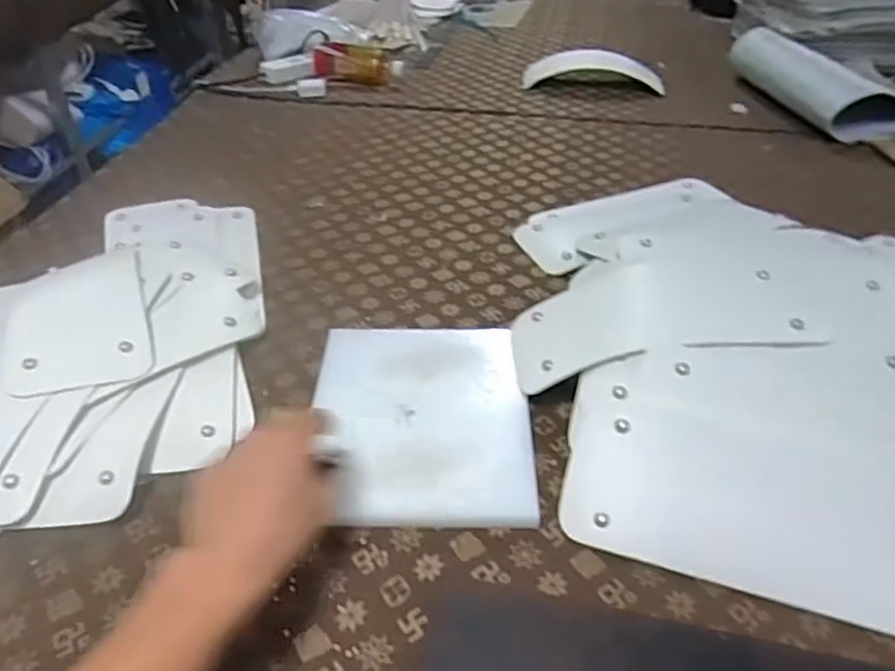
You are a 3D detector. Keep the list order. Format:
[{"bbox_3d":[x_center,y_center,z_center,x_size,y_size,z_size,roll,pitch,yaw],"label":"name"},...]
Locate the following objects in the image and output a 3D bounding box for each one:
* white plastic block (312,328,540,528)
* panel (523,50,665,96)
[{"bbox_3d":[-0.023,0.071,0.626,0.192,0.022,0.226,-2,40,2],"label":"white plastic block"},{"bbox_3d":[0.292,-0.534,1.376,0.265,0.037,0.160,5,41,9],"label":"panel"}]

